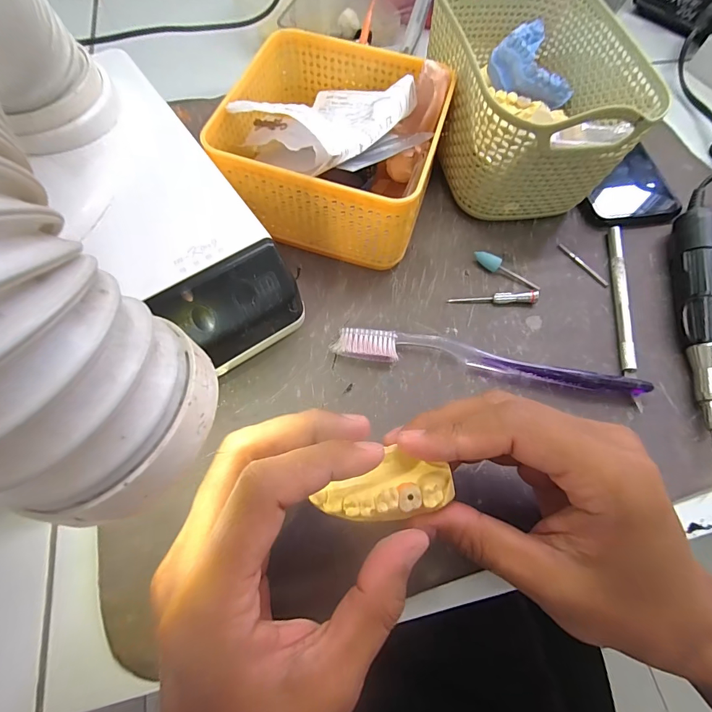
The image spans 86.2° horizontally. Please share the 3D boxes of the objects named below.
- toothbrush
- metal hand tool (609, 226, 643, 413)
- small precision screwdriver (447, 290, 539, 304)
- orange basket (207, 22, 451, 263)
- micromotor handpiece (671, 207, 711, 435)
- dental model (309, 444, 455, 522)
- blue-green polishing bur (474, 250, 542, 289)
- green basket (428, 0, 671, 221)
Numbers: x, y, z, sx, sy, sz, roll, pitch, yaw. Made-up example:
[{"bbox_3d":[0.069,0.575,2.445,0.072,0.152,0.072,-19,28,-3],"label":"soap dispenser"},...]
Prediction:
[{"bbox_3d":[0.081,0.003,0.232,0.187,0.016,0.020,8,67,0],"label":"toothbrush"},{"bbox_3d":[0.180,-0.032,0.257,0.009,0.008,0.137,9,67,1],"label":"metal hand tool"},{"bbox_3d":[0.092,-0.038,0.254,0.059,0.008,0.008,-2,68,-4],"label":"small precision screwdriver"},{"bbox_3d":[-0.013,-0.145,0.257,0.134,0.073,0.146,16,67,3],"label":"orange basket"},{"bbox_3d":[0.222,-0.026,0.247,0.022,0.026,0.158,16,67,3],"label":"micromotor handpiece"},{"bbox_3d":[0.011,0.053,0.155,0.054,0.014,0.026,-11,69,-8],"label":"dental model"},{"bbox_3d":[0.105,-0.059,0.264,0.049,0.008,0.009,25,68,-6],"label":"blue-green polishing bur"},{"bbox_3d":[0.119,-0.187,0.276,0.115,0.085,0.171,-4,68,-5],"label":"green basket"}]

